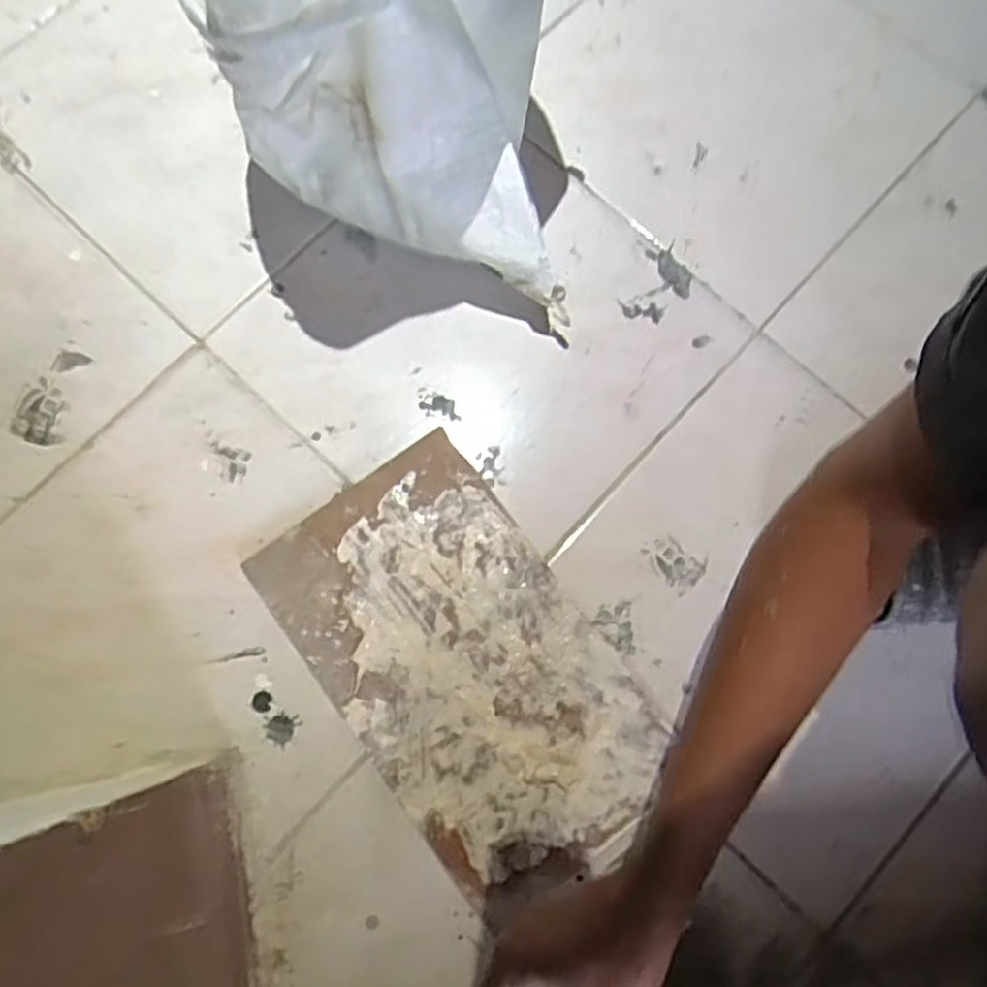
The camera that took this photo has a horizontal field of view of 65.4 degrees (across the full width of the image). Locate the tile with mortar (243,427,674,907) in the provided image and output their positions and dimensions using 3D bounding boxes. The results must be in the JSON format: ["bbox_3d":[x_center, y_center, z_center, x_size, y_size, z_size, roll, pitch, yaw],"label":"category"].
[{"bbox_3d":[-0.021,0.113,0.534,0.175,0.013,0.291,-35,79,-9],"label":"tile with mortar"}]

